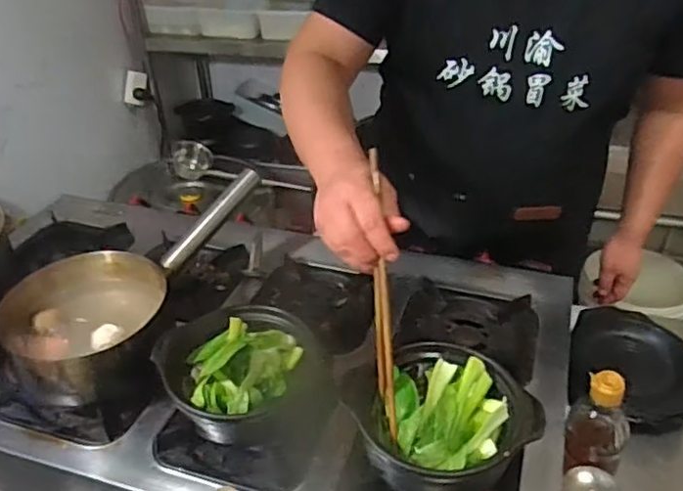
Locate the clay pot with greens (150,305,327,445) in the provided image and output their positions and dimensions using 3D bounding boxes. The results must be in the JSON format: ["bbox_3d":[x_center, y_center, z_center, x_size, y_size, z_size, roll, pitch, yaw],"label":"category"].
[{"bbox_3d":[-0.116,0.149,0.730,0.166,0.084,0.155,-1,34,1],"label":"clay pot with greens"}]

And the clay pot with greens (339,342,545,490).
[{"bbox_3d":[0.100,0.187,0.672,0.163,0.087,0.159,-1,34,1],"label":"clay pot with greens"}]

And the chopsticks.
[{"bbox_3d":[0.042,0.049,0.684,0.014,0.303,0.032,-3,-7,-2],"label":"chopsticks"}]

